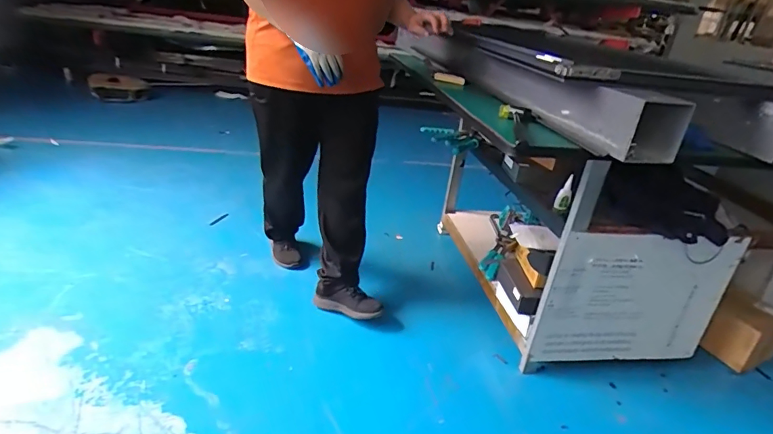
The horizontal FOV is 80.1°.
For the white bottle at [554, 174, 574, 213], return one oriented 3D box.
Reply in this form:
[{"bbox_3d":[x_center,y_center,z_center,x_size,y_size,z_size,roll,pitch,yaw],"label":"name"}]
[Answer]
[{"bbox_3d":[0.497,-0.062,1.285,0.028,0.106,0.038,5,26,-4],"label":"white bottle"}]

